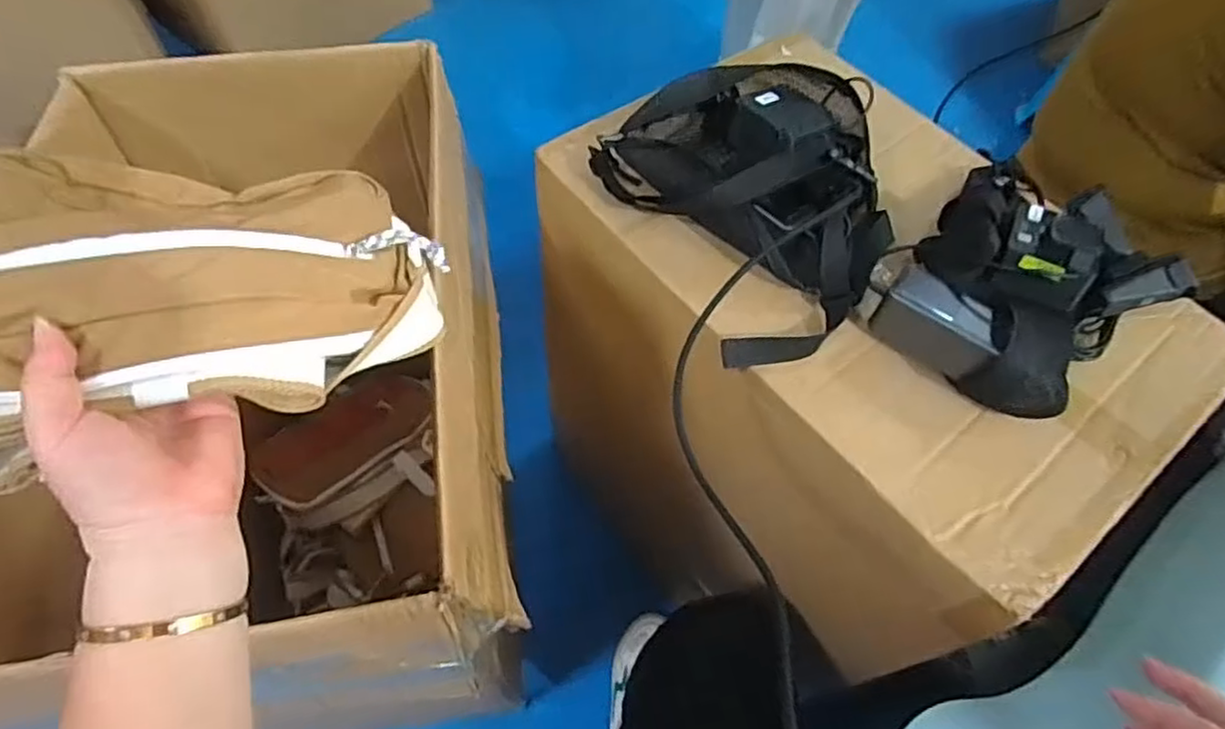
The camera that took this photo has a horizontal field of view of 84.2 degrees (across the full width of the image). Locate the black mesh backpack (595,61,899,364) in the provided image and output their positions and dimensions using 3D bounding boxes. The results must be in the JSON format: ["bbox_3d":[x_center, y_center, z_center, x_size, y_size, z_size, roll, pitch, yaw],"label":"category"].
[{"bbox_3d":[0.150,-0.166,0.646,0.240,0.087,0.288,-25,63,-17],"label":"black mesh backpack"}]

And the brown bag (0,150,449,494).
[{"bbox_3d":[-0.260,-0.054,0.419,0.284,0.096,0.241,-5,36,-21],"label":"brown bag"}]

